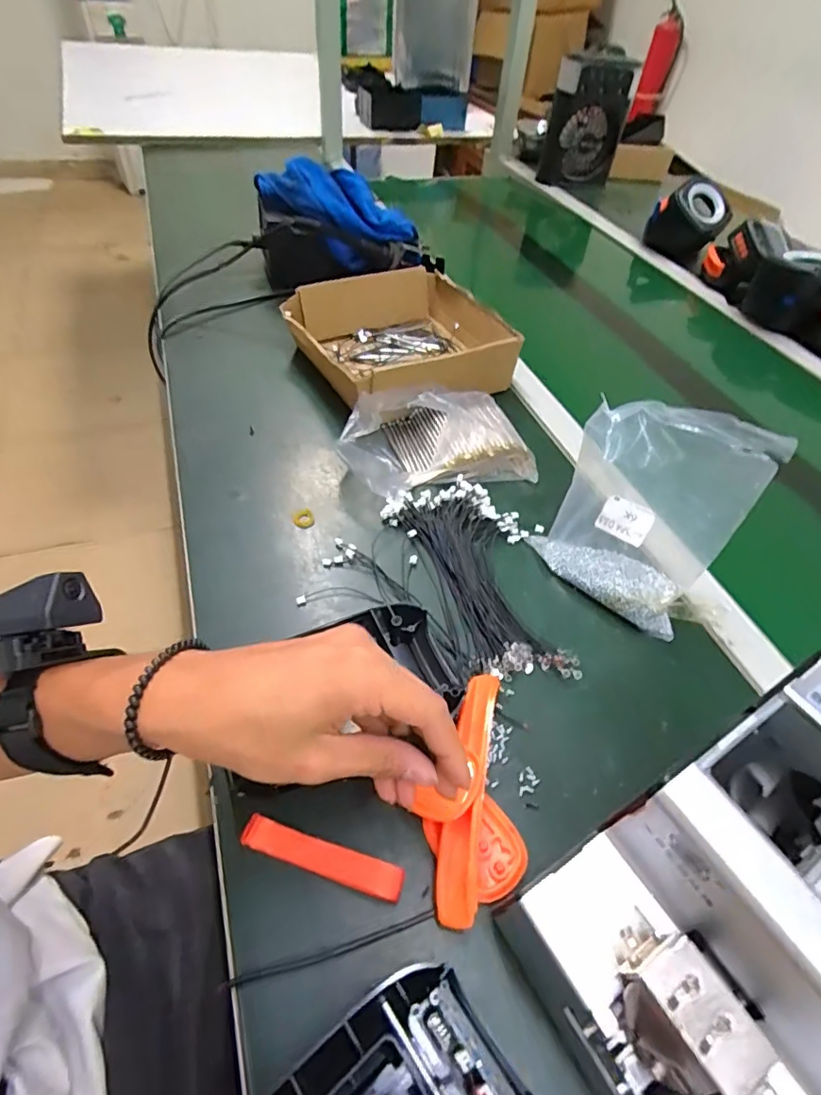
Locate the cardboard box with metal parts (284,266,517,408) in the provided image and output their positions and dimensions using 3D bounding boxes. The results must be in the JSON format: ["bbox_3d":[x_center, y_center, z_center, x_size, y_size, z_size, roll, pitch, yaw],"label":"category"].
[{"bbox_3d":[-0.013,-0.250,0.648,0.231,0.068,0.221,-20,54,-22],"label":"cardboard box with metal parts"}]

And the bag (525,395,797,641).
[{"bbox_3d":[0.188,-0.032,0.430,0.129,0.168,0.060,29,24,19],"label":"bag"}]

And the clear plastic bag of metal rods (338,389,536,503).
[{"bbox_3d":[0.024,-0.113,0.536,0.195,0.059,0.122,-11,52,-16],"label":"clear plastic bag of metal rods"}]

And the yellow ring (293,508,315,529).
[{"bbox_3d":[-0.098,-0.027,0.489,0.019,0.004,0.022,-17,53,-20],"label":"yellow ring"}]

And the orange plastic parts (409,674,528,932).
[{"bbox_3d":[0.040,0.146,0.333,0.066,0.028,0.150,8,48,3],"label":"orange plastic parts"}]

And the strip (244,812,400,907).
[{"bbox_3d":[-0.051,0.181,0.311,0.096,0.011,0.017,16,50,8],"label":"strip"}]

